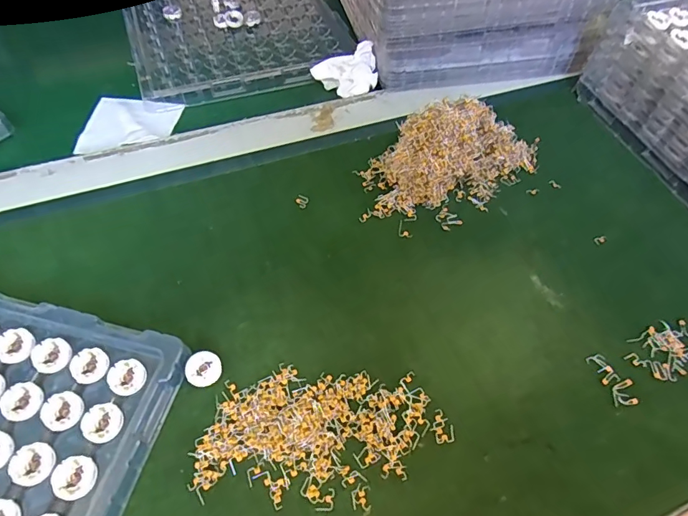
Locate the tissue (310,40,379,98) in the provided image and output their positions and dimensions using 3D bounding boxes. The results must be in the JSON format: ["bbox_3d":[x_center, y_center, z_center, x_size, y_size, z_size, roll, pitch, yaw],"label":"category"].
[{"bbox_3d":[0.005,-0.205,0.502,0.072,0.032,0.049,-26,60,-21],"label":"tissue"}]

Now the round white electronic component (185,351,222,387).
[{"bbox_3d":[-0.096,0.076,0.313,0.023,0.004,0.023,4,73,-15],"label":"round white electronic component"}]

